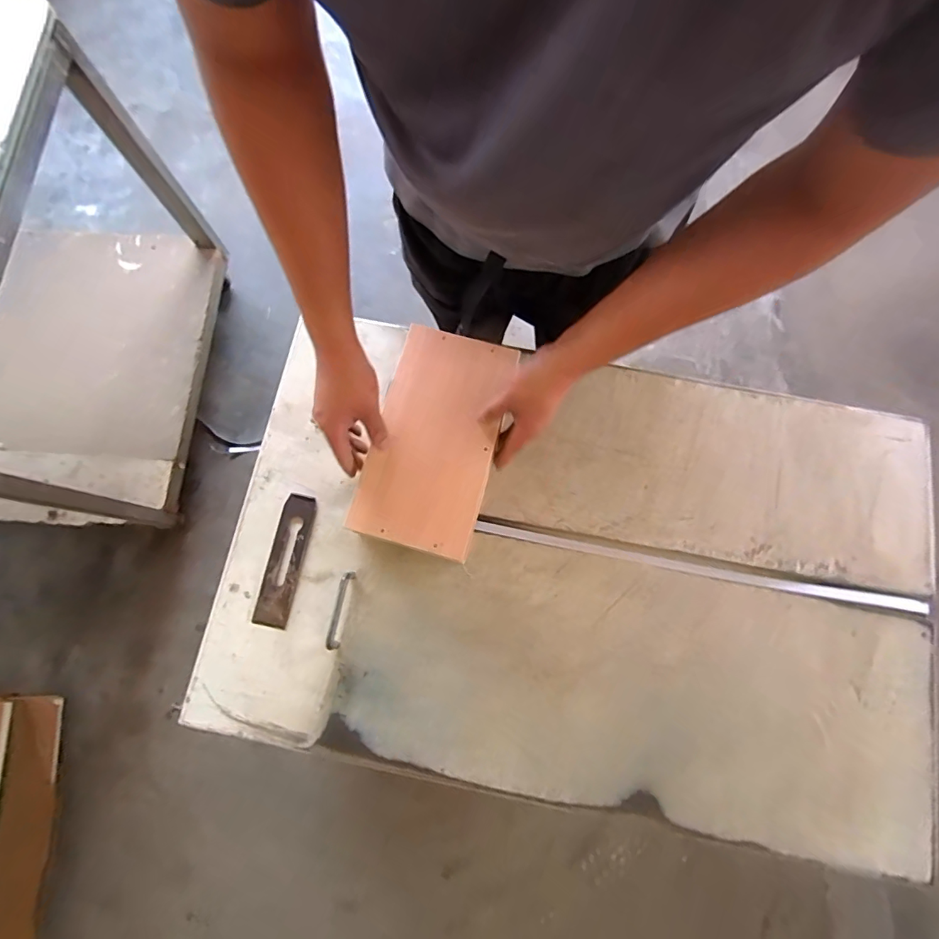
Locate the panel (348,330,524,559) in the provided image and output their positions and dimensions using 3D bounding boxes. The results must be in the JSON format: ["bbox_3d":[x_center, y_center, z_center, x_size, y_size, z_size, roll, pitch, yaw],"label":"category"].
[{"bbox_3d":[-0.042,-0.038,0.579,0.145,0.014,0.264,16,78,4],"label":"panel"}]

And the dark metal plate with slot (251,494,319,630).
[{"bbox_3d":[-0.235,0.115,0.612,0.042,0.005,0.164,11,78,3],"label":"dark metal plate with slot"}]

